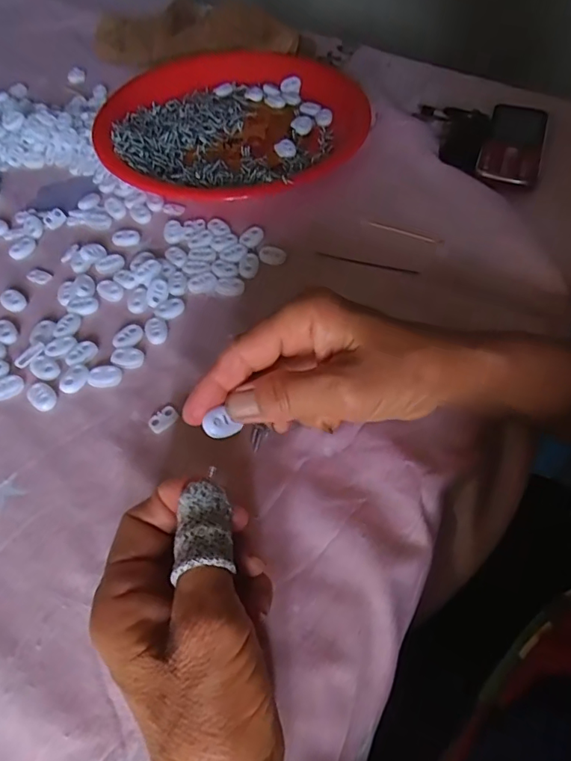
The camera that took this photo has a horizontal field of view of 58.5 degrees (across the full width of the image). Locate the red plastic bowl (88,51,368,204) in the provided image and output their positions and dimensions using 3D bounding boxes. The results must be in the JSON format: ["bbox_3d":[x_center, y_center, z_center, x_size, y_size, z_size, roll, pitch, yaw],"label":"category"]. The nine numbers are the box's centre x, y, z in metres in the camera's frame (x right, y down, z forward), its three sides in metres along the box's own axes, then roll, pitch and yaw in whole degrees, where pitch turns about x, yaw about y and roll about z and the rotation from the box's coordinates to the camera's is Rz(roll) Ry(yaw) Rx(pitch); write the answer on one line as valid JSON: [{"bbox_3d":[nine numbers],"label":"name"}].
[{"bbox_3d":[-0.052,-0.256,0.497,0.258,0.025,0.230,-32,61,-19],"label":"red plastic bowl"}]

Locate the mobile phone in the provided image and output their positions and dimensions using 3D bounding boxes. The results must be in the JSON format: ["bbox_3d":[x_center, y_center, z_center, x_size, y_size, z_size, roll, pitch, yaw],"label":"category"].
[{"bbox_3d":[0.211,-0.220,0.467,0.053,0.012,0.122,17,58,13],"label":"mobile phone"}]

